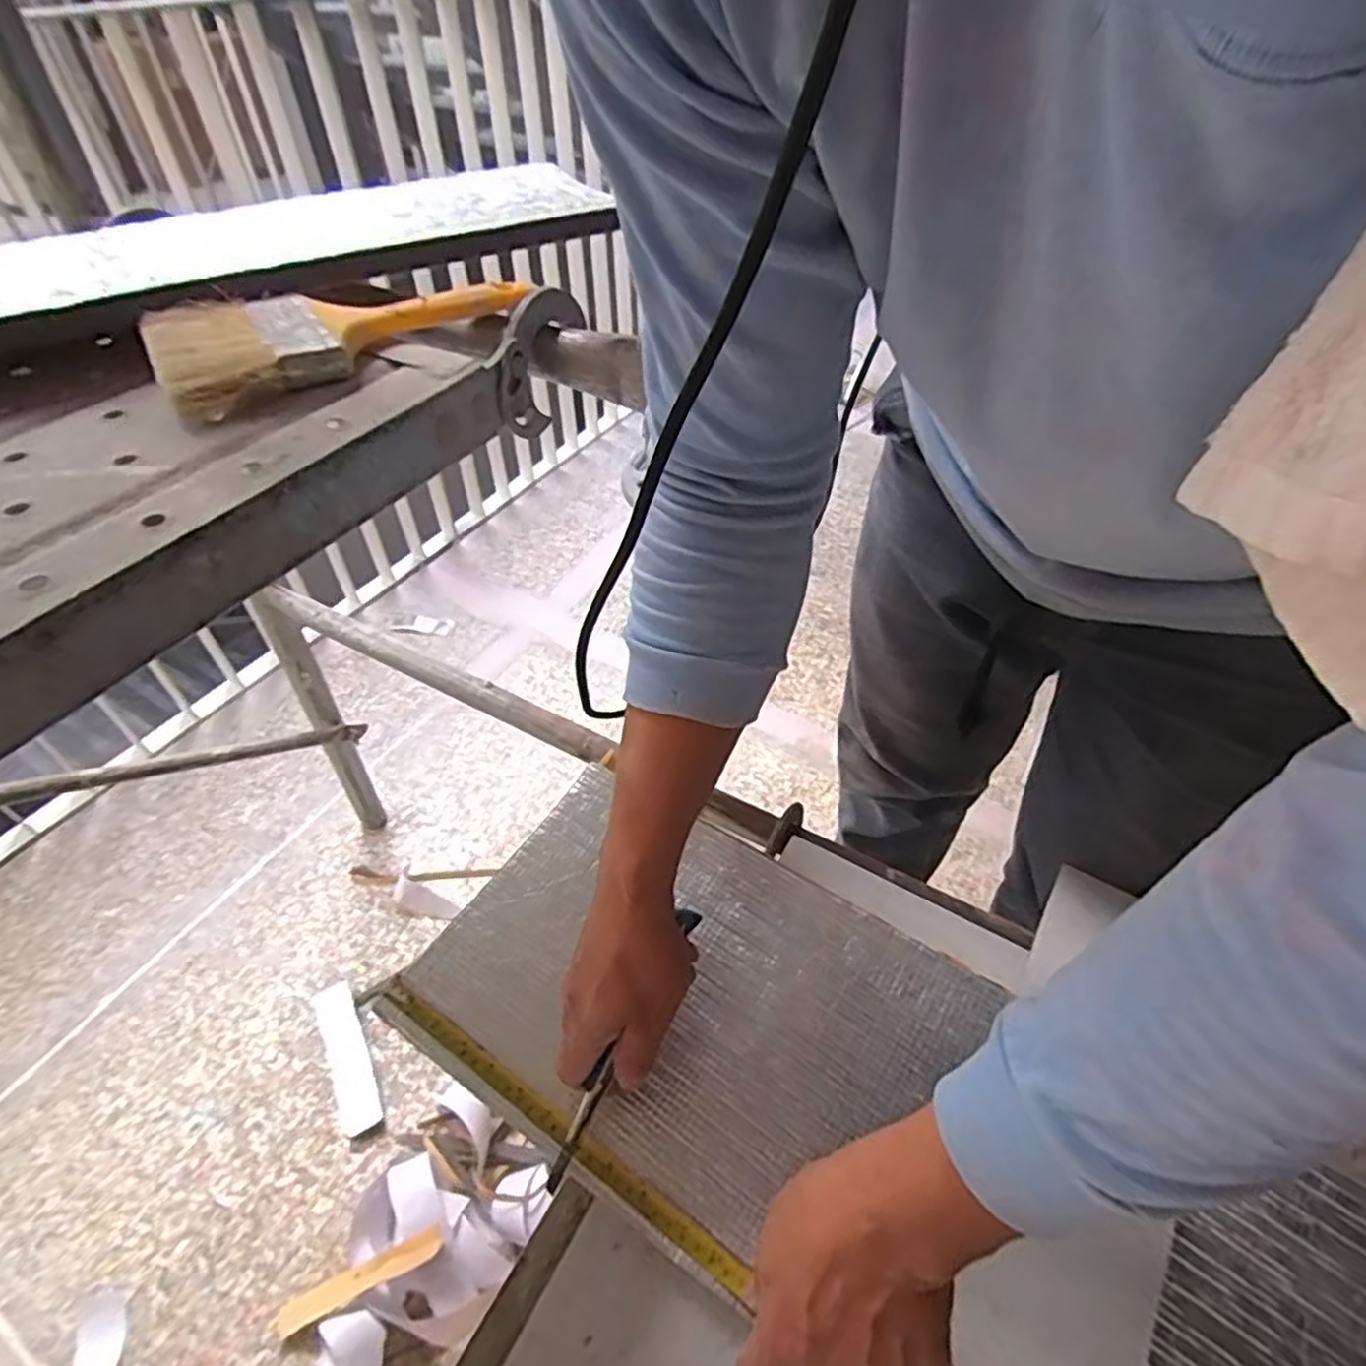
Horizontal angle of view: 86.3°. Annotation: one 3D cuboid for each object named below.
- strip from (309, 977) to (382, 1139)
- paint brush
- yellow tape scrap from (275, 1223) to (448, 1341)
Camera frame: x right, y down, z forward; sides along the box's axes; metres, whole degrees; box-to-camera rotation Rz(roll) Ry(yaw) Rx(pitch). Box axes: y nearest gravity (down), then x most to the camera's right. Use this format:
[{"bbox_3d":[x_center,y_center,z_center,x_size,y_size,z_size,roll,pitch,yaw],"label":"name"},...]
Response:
[{"bbox_3d":[-0.447,0.493,0.970,0.051,0.008,0.202,-25,52,-19],"label":"strip"},{"bbox_3d":[-0.203,-0.217,0.432,0.213,0.029,0.087,-36,56,-28],"label":"paint brush"},{"bbox_3d":[-0.354,0.651,0.791,0.218,0.015,0.030,-30,51,3],"label":"yellow tape scrap"}]

